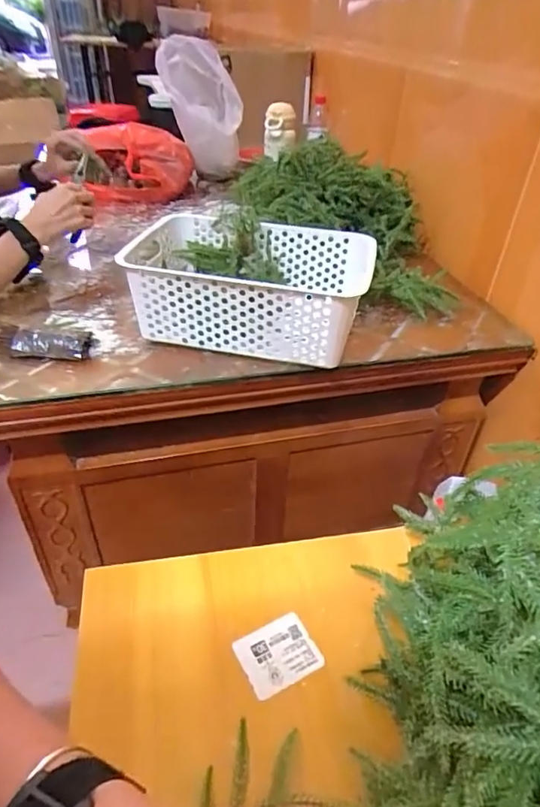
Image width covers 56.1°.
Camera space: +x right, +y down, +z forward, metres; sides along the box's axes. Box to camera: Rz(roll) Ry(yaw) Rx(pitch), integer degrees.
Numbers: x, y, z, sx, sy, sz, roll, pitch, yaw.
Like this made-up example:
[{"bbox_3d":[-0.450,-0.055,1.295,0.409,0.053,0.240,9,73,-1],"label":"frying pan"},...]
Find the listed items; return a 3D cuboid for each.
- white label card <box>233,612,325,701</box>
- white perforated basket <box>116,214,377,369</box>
[{"bbox_3d":[0.006,0.195,0.393,0.058,0.004,0.049,-16,45,-26],"label":"white label card"},{"bbox_3d":[-0.019,-0.155,0.701,0.296,0.123,0.209,8,38,8],"label":"white perforated basket"}]

